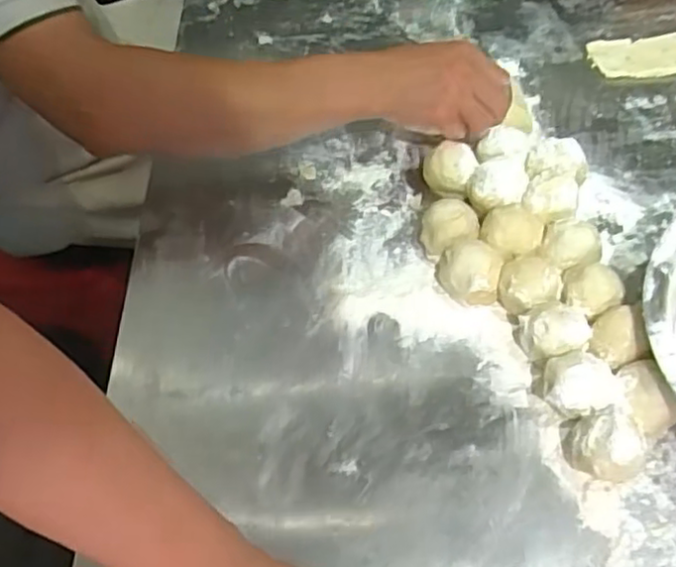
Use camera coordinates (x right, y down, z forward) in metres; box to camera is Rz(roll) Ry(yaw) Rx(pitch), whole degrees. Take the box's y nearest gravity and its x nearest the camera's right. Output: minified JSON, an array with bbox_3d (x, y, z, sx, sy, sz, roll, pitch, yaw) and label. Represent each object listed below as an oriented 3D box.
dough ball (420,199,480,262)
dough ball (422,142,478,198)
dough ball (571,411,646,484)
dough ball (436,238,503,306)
[{"bbox_3d":[0.100,-0.046,0.612,0.052,0.054,0.050,7,58,9],"label":"dough ball"},{"bbox_3d":[0.107,-0.106,0.661,0.048,0.054,0.047,-2,57,3],"label":"dough ball"},{"bbox_3d":[0.196,0.122,0.493,0.045,0.055,0.047,-2,57,3],"label":"dough ball"},{"bbox_3d":[0.114,-0.008,0.590,0.053,0.047,0.050,7,58,9],"label":"dough ball"}]

